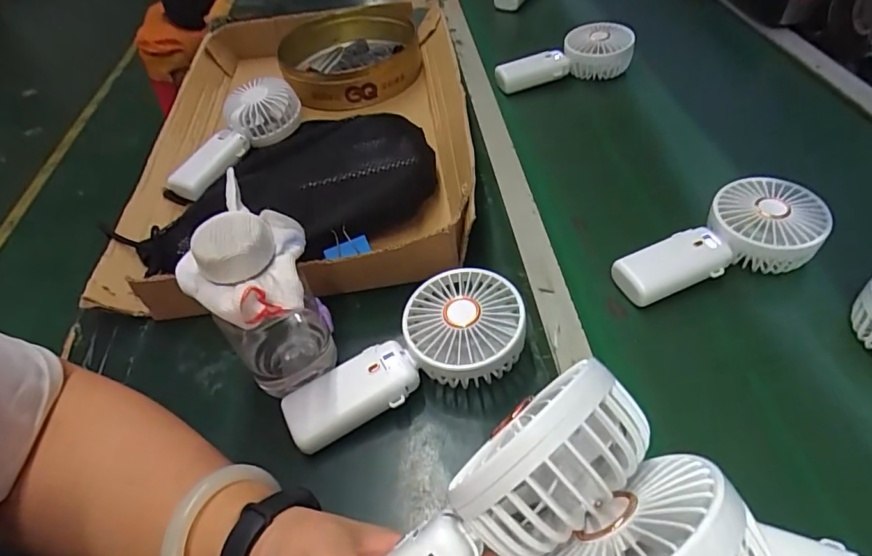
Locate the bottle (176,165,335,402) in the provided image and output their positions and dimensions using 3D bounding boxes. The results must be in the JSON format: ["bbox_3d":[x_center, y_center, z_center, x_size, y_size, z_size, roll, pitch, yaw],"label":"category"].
[{"bbox_3d":[-0.112,0.029,0.341,0.074,0.148,0.062,-18,49,-12],"label":"bottle"}]

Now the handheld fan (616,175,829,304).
[{"bbox_3d":[0.247,-0.024,0.439,0.181,0.052,0.084,-23,50,-17],"label":"handheld fan"}]

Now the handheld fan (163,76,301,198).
[{"bbox_3d":[-0.228,-0.160,0.576,0.070,0.044,0.184,25,66,24],"label":"handheld fan"}]

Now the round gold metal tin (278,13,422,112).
[{"bbox_3d":[-0.121,-0.319,0.715,0.184,0.056,0.227,-12,48,-7],"label":"round gold metal tin"}]

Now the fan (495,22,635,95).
[{"bbox_3d":[0.169,-0.310,0.708,0.184,0.056,0.078,-11,47,-6],"label":"fan"}]

